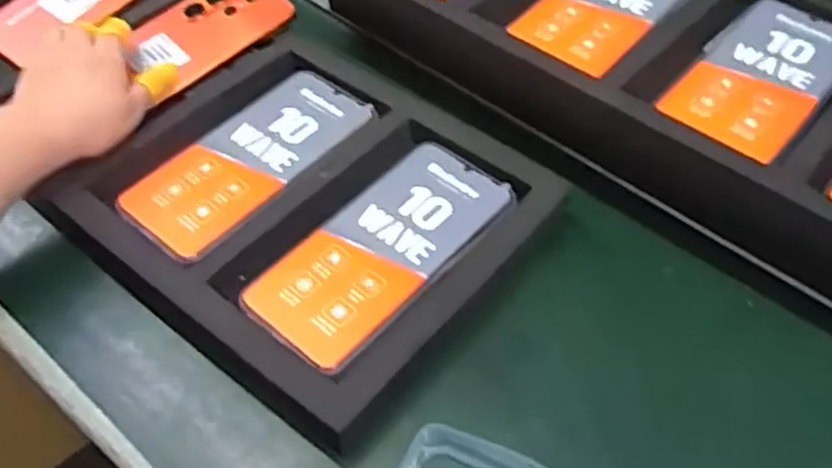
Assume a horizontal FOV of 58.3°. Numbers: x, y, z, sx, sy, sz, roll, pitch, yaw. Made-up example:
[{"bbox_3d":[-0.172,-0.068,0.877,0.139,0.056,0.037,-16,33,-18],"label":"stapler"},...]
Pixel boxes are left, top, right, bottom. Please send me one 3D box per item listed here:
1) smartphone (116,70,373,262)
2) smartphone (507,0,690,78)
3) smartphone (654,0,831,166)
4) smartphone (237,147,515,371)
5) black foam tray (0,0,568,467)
[{"bbox_3d":[-0.110,-0.053,0.500,0.076,0.014,0.172,33,55,22],"label":"smartphone"},{"bbox_3d":[0.137,-0.163,0.528,0.077,0.007,0.163,33,55,22],"label":"smartphone"},{"bbox_3d":[0.225,-0.105,0.484,0.077,0.007,0.171,36,56,23],"label":"smartphone"},{"bbox_3d":[-0.021,0.007,0.452,0.077,0.004,0.170,37,61,24],"label":"smartphone"},{"bbox_3d":[-0.153,-0.073,0.517,0.477,0.032,0.219,34,55,23],"label":"black foam tray"}]

